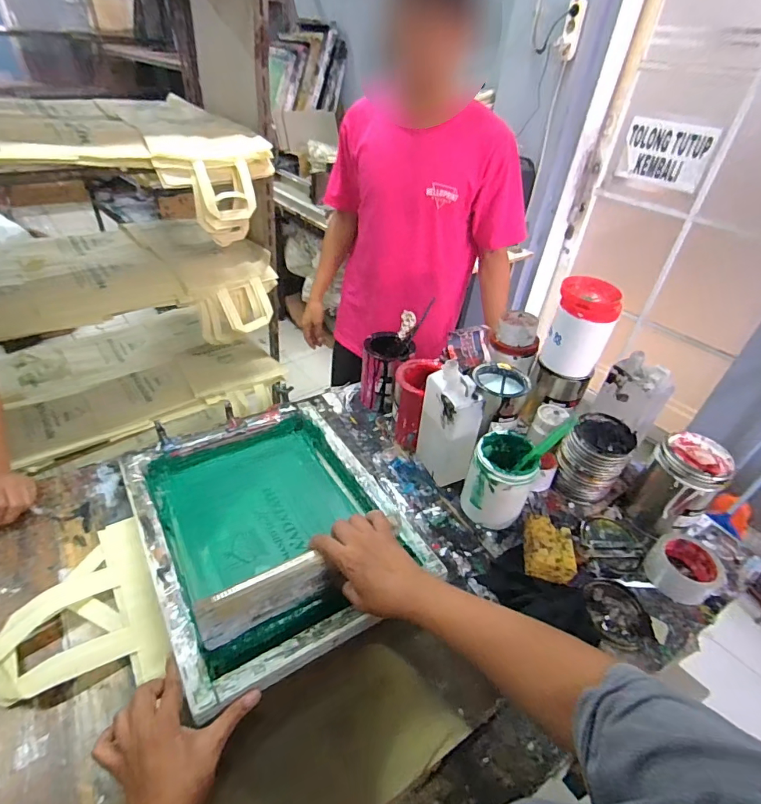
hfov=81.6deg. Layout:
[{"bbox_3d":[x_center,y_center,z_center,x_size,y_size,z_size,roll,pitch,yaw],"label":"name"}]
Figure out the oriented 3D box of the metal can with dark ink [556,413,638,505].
[{"bbox_3d":[0.383,0.098,0.796,0.102,0.146,0.106,3,39,-3],"label":"metal can with dark ink"}]

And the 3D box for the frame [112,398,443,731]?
[{"bbox_3d":[-0.163,0.182,0.716,0.381,0.056,0.444,-20,46,-28],"label":"frame"}]

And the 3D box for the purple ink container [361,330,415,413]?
[{"bbox_3d":[0.014,-0.068,0.973,0.099,0.140,0.122,9,40,5],"label":"purple ink container"}]

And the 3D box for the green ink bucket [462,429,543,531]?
[{"bbox_3d":[0.200,0.133,0.742,0.098,0.161,0.117,31,46,28],"label":"green ink bucket"}]

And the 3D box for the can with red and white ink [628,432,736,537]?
[{"bbox_3d":[0.512,0.145,0.761,0.108,0.162,0.099,3,39,-3],"label":"can with red and white ink"}]

